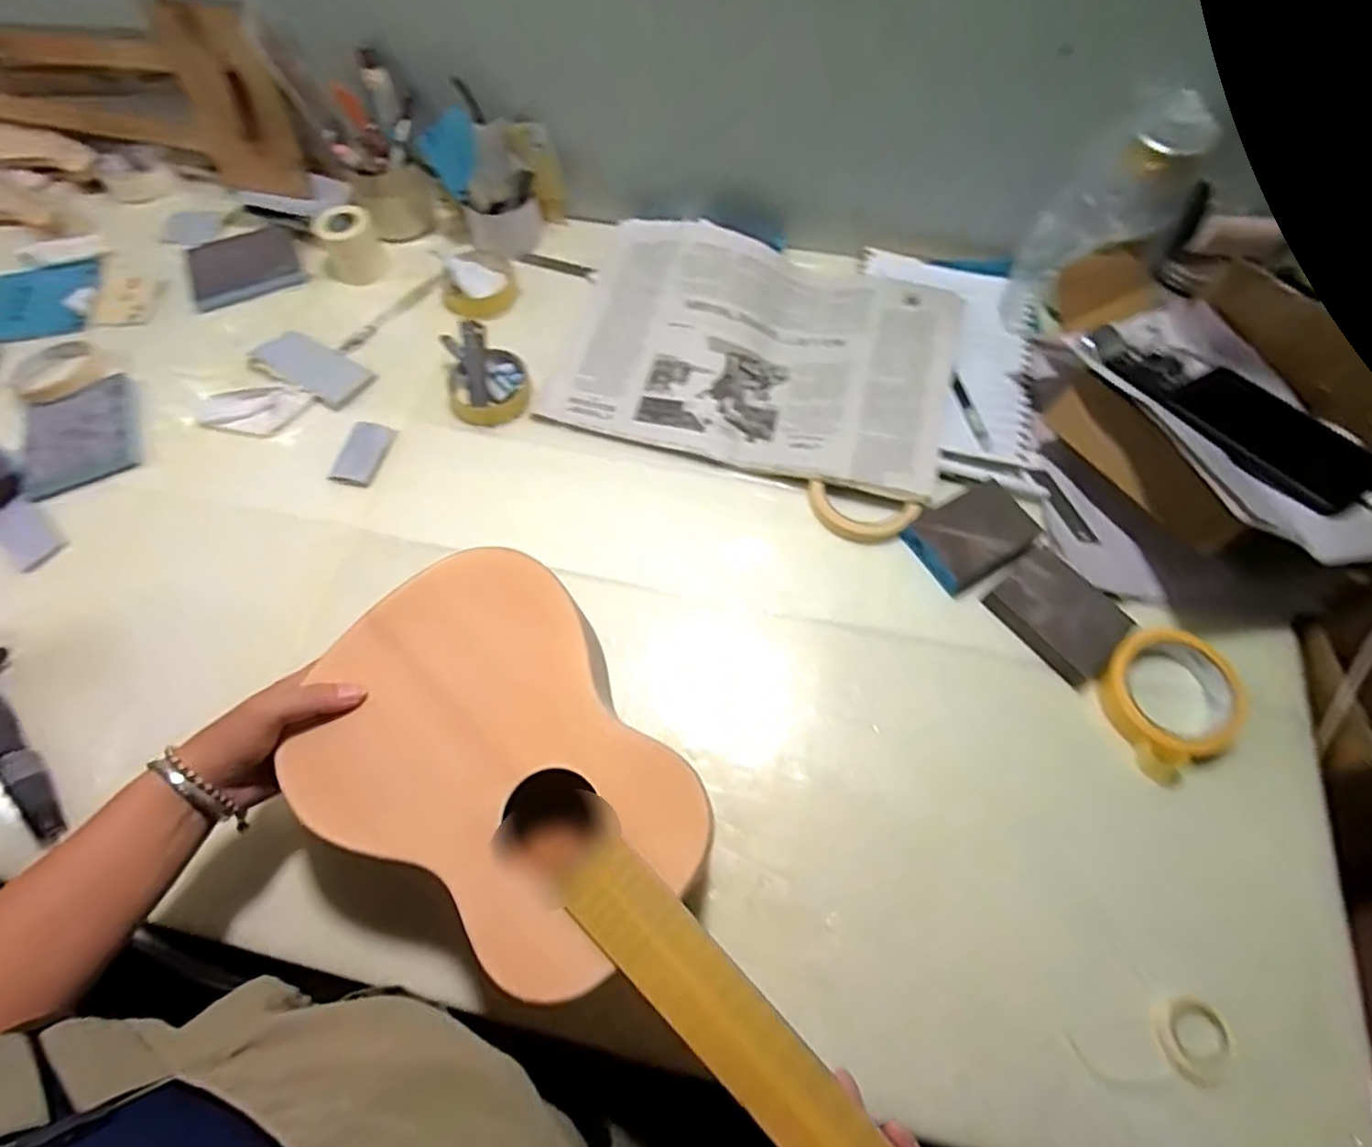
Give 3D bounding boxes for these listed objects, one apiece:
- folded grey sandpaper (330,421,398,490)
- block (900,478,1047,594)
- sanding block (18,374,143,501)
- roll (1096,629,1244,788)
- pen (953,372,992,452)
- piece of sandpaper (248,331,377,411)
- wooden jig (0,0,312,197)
[{"bbox_3d":[-0.313,-0.116,0.658,0.040,0.010,0.070,9,64,6],"label":"folded grey sandpaper"},{"bbox_3d":[0.252,-0.036,0.586,0.106,0.025,0.070,-29,66,-12],"label":"block"},{"bbox_3d":[-0.598,-0.139,0.671,0.110,0.015,0.125,-21,65,-9],"label":"sanding block"},{"bbox_3d":[0.377,0.096,0.525,0.091,0.024,0.103,-19,65,-8],"label":"roll"},{"bbox_3d":[0.269,-0.153,0.640,0.012,0.005,0.085,-13,64,-5],"label":"pen"},{"bbox_3d":[-0.384,-0.212,0.700,0.128,0.007,0.061,27,67,14],"label":"piece of sandpaper"},{"bbox_3d":[-0.701,-0.581,0.806,0.541,0.172,0.057,15,65,9],"label":"wooden jig"}]

